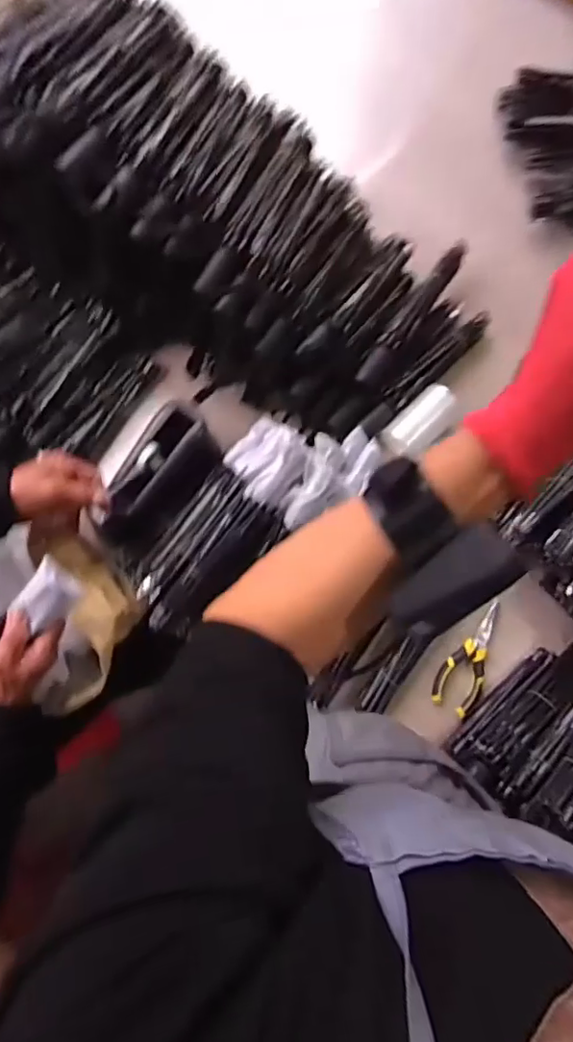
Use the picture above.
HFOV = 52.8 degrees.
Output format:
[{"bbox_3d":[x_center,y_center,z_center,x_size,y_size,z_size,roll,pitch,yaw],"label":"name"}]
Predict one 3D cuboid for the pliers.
[{"bbox_3d":[0.247,0.179,0.766,0.059,0.011,0.153,27,78,6],"label":"pliers"}]

